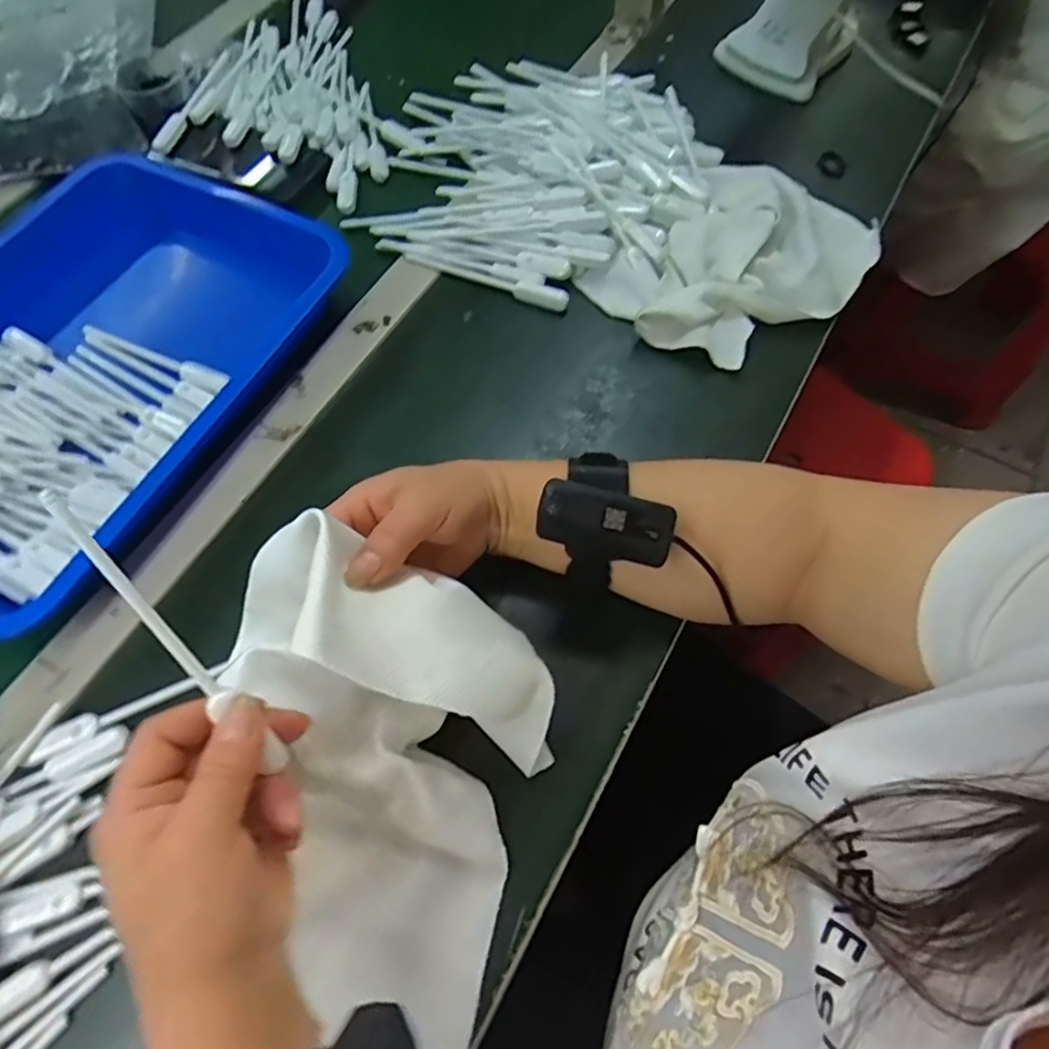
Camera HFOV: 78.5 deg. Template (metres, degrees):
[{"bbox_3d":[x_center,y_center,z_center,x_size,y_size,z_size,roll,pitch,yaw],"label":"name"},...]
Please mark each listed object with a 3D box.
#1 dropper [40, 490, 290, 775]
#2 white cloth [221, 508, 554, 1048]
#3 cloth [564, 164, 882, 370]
[{"bbox_3d":[-0.138,0.047,0.256,0.009,0.007,0.143,-37,111,-15],"label":"dropper"},{"bbox_3d":[-0.078,0.120,0.302,0.152,0.124,0.203,13,65,7],"label":"white cloth"},{"bbox_3d":[0.171,-0.209,0.505,0.215,0.036,0.152,-37,70,-16],"label":"cloth"}]

